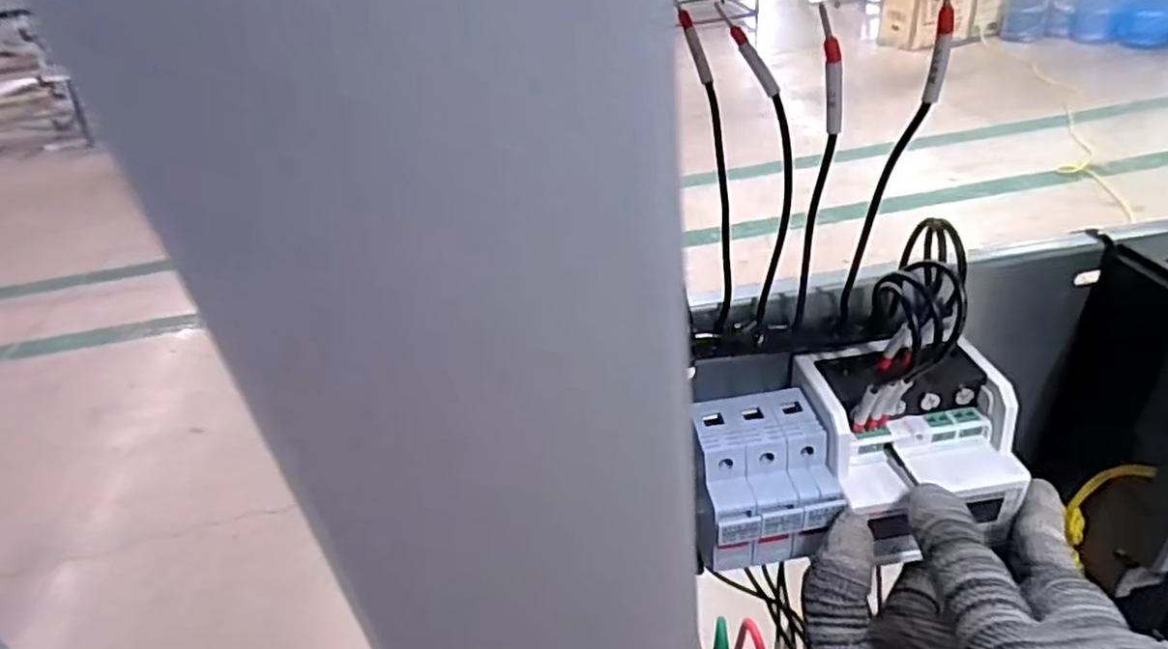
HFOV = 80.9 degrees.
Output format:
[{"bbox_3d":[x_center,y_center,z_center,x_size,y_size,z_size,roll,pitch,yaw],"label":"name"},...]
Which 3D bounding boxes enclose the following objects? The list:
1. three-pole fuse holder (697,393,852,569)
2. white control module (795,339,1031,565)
[{"bbox_3d":[0.075,0.071,0.299,0.057,0.059,0.051,-8,34,0],"label":"three-pole fuse holder"},{"bbox_3d":[0.139,0.047,0.291,0.076,0.056,0.071,-10,34,-4],"label":"white control module"}]

